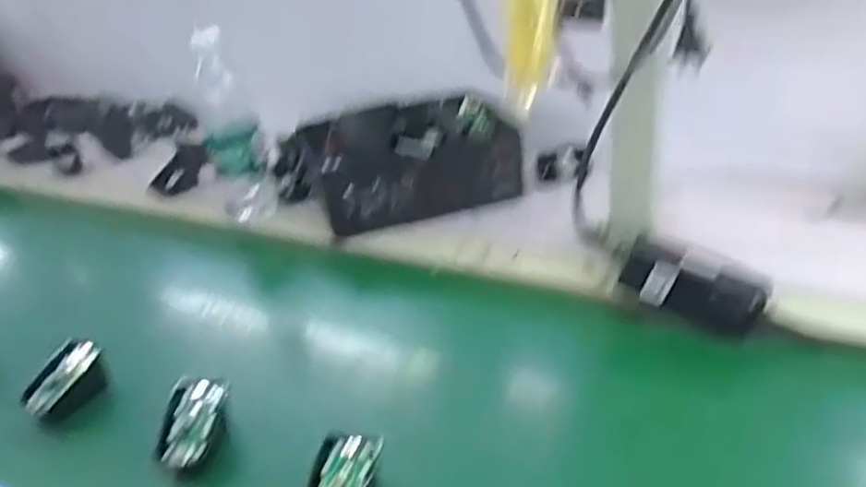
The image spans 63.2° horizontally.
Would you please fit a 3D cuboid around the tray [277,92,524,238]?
[{"bbox_3d":[-0.025,-0.105,0.875,0.237,0.090,0.182,-11,30,-9],"label":"tray"}]

